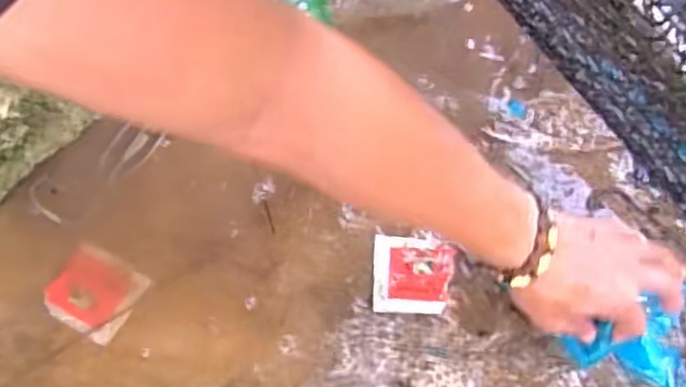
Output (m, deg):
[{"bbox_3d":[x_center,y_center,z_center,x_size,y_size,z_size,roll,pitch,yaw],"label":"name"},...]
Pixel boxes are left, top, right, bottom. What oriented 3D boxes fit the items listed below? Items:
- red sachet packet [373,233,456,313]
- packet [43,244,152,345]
[{"bbox_3d":[0.057,0.068,0.582,0.064,0.005,0.063,4,73,0],"label":"red sachet packet"},{"bbox_3d":[-0.207,0.082,0.585,0.069,0.004,0.064,30,75,8],"label":"packet"}]

